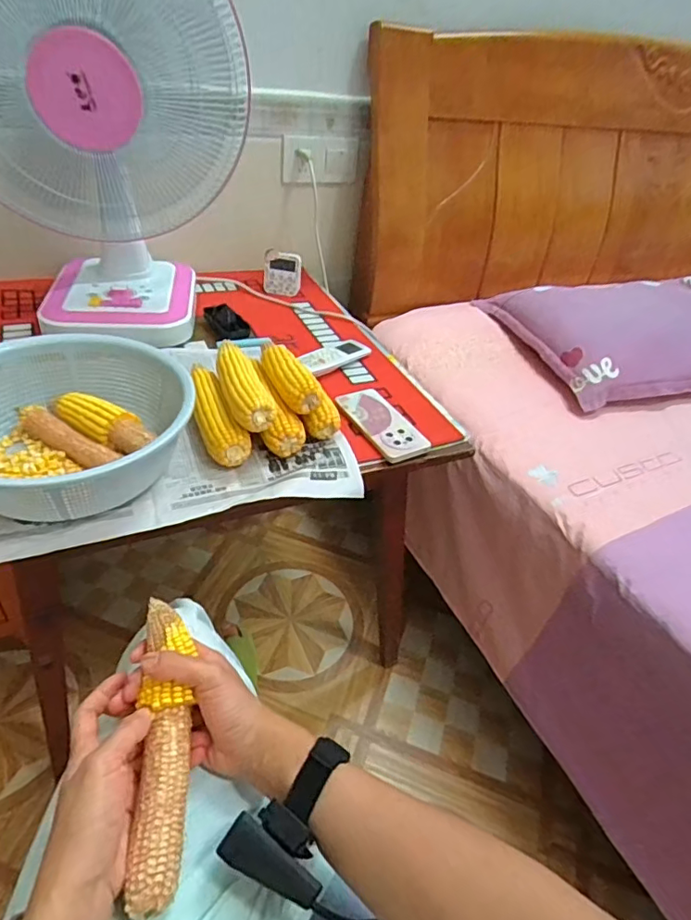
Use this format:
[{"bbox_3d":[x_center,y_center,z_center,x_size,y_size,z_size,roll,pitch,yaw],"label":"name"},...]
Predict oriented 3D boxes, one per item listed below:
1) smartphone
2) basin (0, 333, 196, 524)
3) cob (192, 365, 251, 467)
[{"bbox_3d":[0.055,-0.058,0.802,0.077,0.008,0.159,-16,45,-26],"label":"smartphone"},{"bbox_3d":[-0.347,-0.046,0.651,0.277,0.105,0.277,5,40,-4],"label":"basin"},{"bbox_3d":[-0.184,-0.070,0.731,0.050,0.064,0.202,-13,44,-23],"label":"cob"}]

